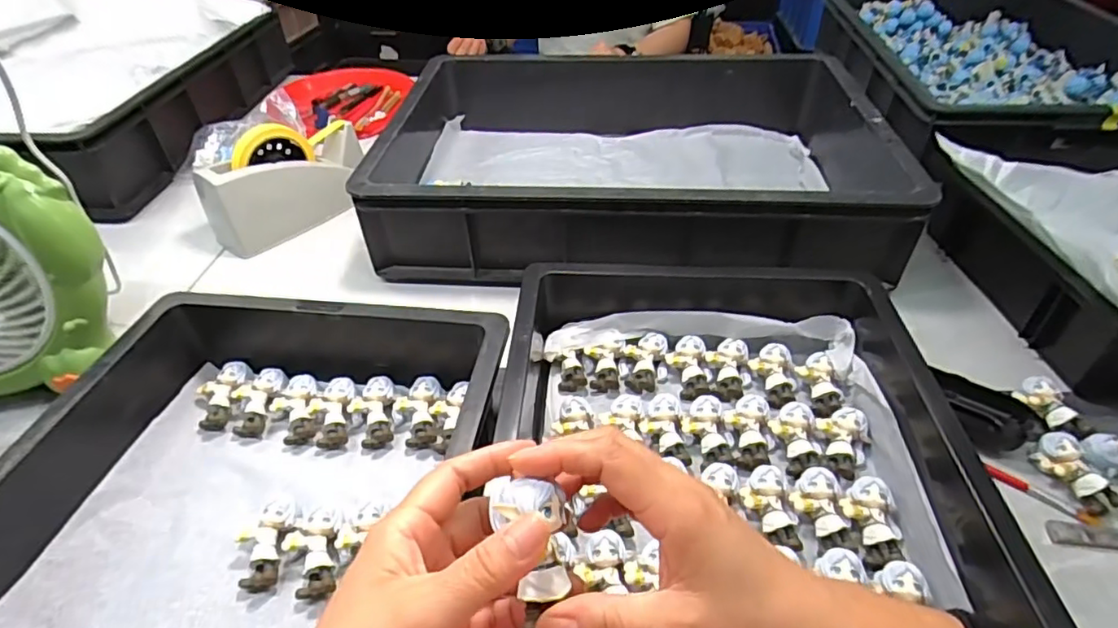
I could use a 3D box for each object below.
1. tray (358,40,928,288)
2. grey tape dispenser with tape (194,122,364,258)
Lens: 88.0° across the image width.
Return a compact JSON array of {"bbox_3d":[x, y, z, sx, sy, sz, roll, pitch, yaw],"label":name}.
[{"bbox_3d":[0.083,-0.222,0.729,0.550,0.096,0.440,1,41,3],"label":"tray"},{"bbox_3d":[-0.328,-0.163,0.703,0.194,0.109,0.063,-33,50,-30],"label":"grey tape dispenser with tape"}]

